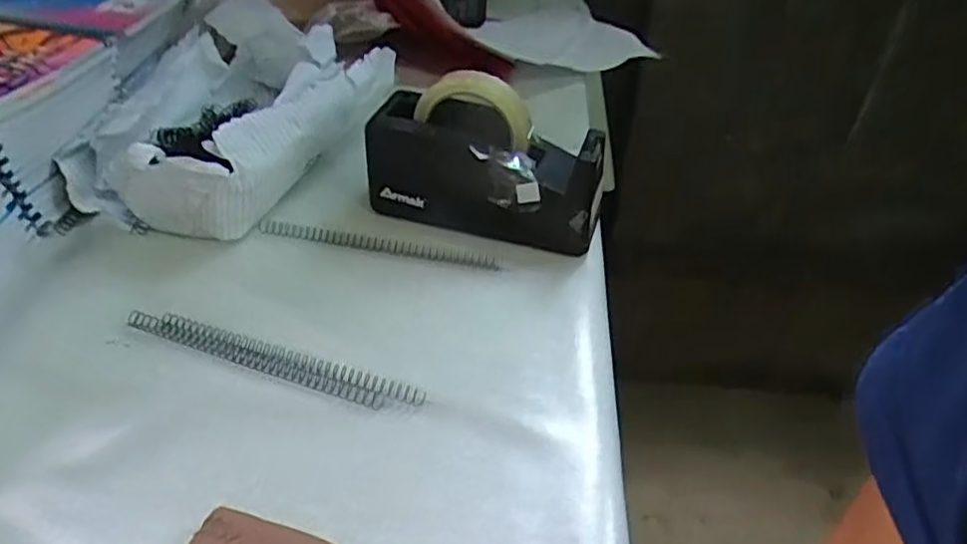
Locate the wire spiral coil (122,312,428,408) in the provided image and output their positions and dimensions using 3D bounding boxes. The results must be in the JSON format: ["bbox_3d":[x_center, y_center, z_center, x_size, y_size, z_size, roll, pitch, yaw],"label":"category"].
[{"bbox_3d":[-0.154,0.062,0.492,0.231,0.012,0.023,13,41,14],"label":"wire spiral coil"}]

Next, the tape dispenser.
[{"bbox_3d":[0.004,-0.098,0.592,0.203,0.123,0.072,13,41,14],"label":"tape dispenser"}]

